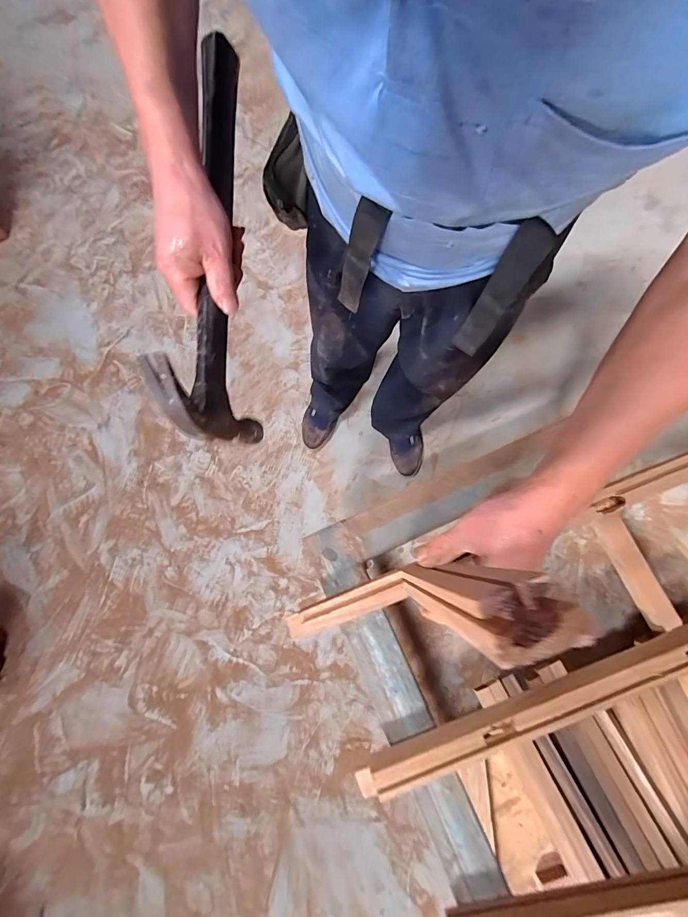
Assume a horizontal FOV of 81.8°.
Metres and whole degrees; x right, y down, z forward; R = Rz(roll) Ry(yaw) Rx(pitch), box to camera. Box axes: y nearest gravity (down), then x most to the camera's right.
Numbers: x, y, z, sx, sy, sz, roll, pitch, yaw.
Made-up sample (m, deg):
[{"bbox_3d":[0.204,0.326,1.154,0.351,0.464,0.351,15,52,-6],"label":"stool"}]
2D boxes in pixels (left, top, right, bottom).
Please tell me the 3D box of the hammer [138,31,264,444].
[{"bbox_3d":[-0.135,-0.209,0.376,0.030,0.117,0.376,-4,89,26],"label":"hammer"}]

